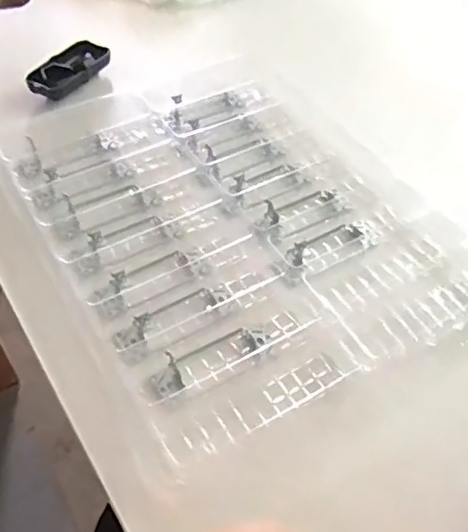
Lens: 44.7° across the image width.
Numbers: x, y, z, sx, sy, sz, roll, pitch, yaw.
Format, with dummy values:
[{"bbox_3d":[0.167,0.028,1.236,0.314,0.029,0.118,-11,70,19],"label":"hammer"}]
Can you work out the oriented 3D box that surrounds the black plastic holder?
[{"bbox_3d":[-0.202,-0.245,0.698,0.056,0.024,0.104,24,54,17],"label":"black plastic holder"}]

